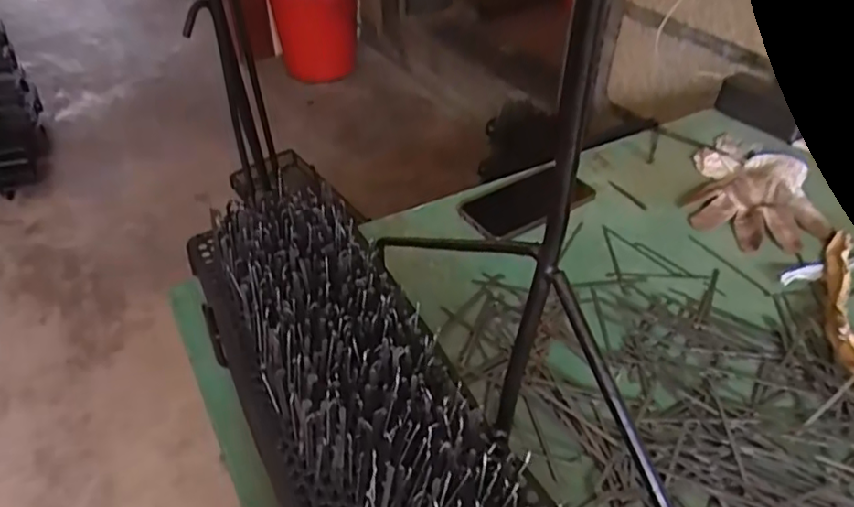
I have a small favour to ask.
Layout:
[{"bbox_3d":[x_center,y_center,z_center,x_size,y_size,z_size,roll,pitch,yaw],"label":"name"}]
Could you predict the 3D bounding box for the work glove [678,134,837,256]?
[{"bbox_3d":[0.392,-0.088,0.753,0.143,0.025,0.224,6,41,7],"label":"work glove"}]

